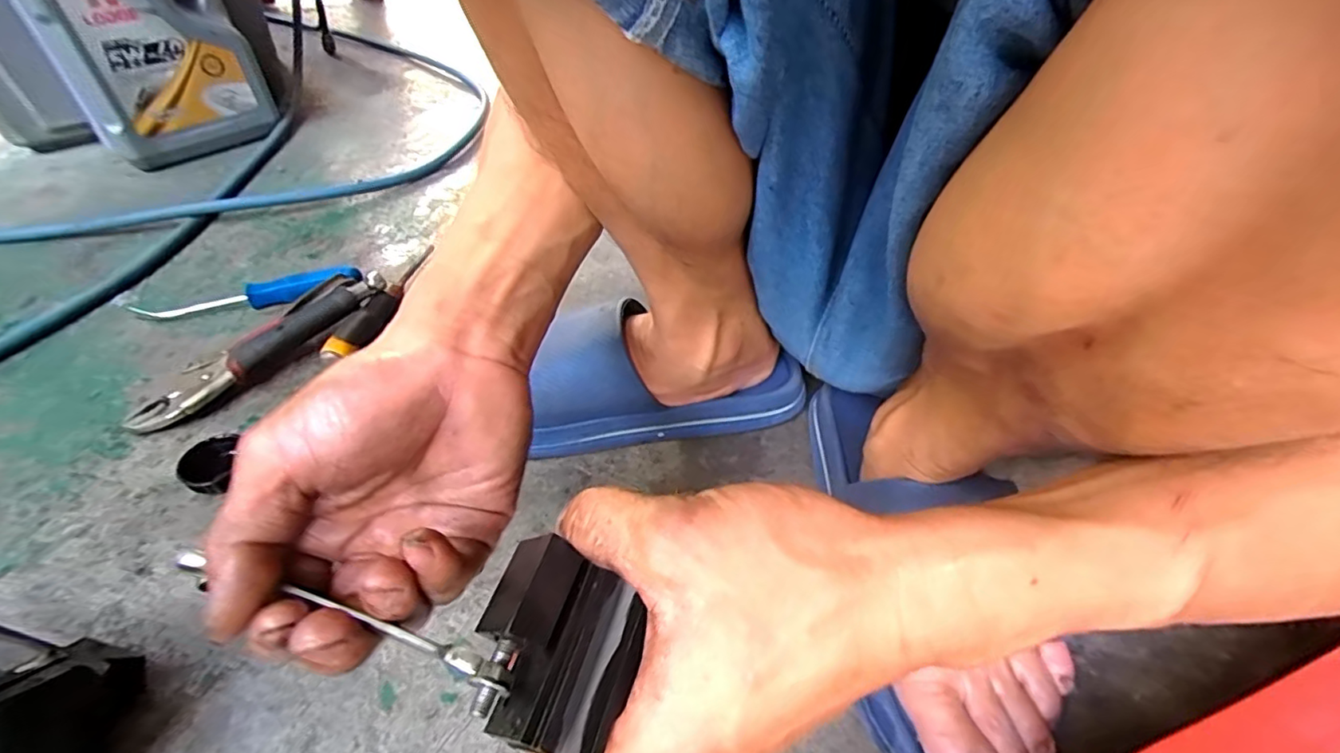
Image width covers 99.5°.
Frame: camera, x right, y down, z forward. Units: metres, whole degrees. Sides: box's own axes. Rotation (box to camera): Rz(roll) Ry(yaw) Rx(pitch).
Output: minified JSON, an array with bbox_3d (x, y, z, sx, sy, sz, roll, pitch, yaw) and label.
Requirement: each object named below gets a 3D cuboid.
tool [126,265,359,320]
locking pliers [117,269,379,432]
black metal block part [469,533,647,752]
[{"bbox_3d":[-0.416,-0.080,0.553,0.205,0.023,0.040,-10,45,-11],"label":"tool"},{"bbox_3d":[-0.355,-0.029,0.496,0.061,0.039,0.209,23,48,21],"label":"locking pliers"},{"bbox_3d":[-0.034,0.077,0.165,0.048,0.020,0.050,14,45,13],"label":"black metal block part"}]

